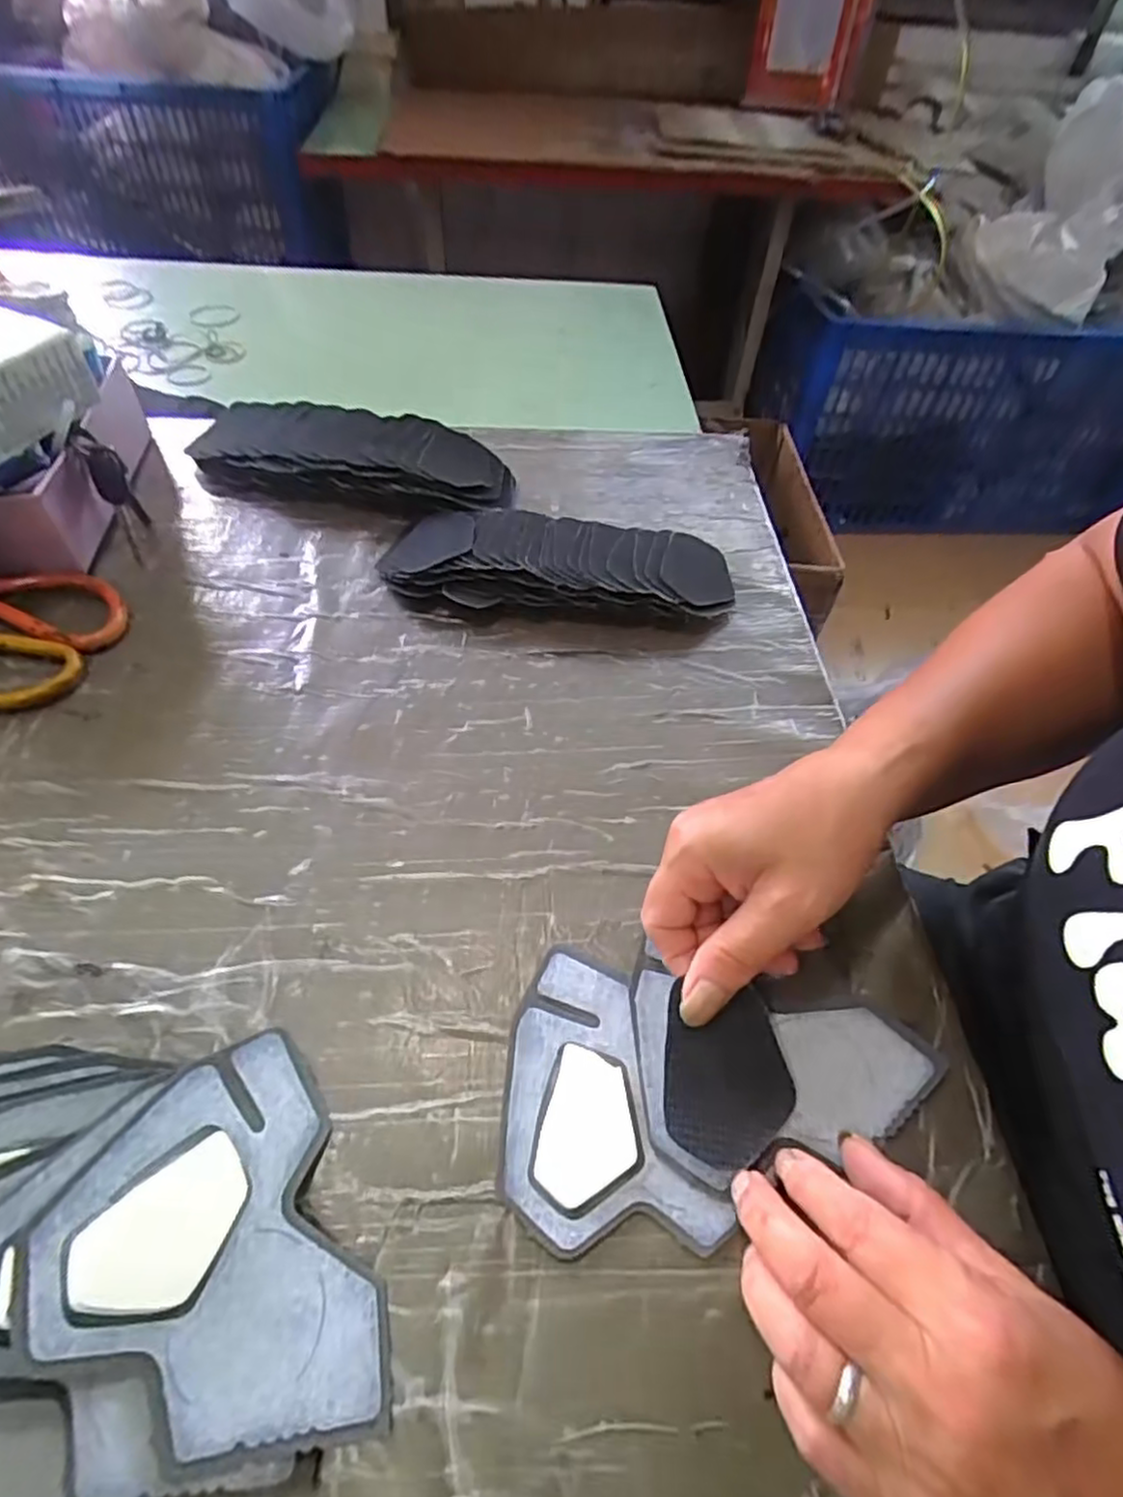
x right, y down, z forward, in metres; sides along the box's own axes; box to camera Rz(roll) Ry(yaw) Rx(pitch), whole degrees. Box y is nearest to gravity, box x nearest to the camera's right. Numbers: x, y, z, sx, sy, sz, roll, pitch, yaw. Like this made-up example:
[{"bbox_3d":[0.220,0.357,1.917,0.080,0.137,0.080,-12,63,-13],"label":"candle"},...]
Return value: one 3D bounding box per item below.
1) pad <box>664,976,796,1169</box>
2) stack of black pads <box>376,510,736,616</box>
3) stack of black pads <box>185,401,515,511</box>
[{"bbox_3d":[0.067,0.128,0.277,0.051,0.011,0.064,8,54,1],"label":"pad"},{"bbox_3d":[0.001,-0.124,0.458,0.220,0.031,0.082,2,54,-3],"label":"stack of black pads"},{"bbox_3d":[-0.153,-0.214,0.509,0.229,0.036,0.082,9,54,2],"label":"stack of black pads"}]

